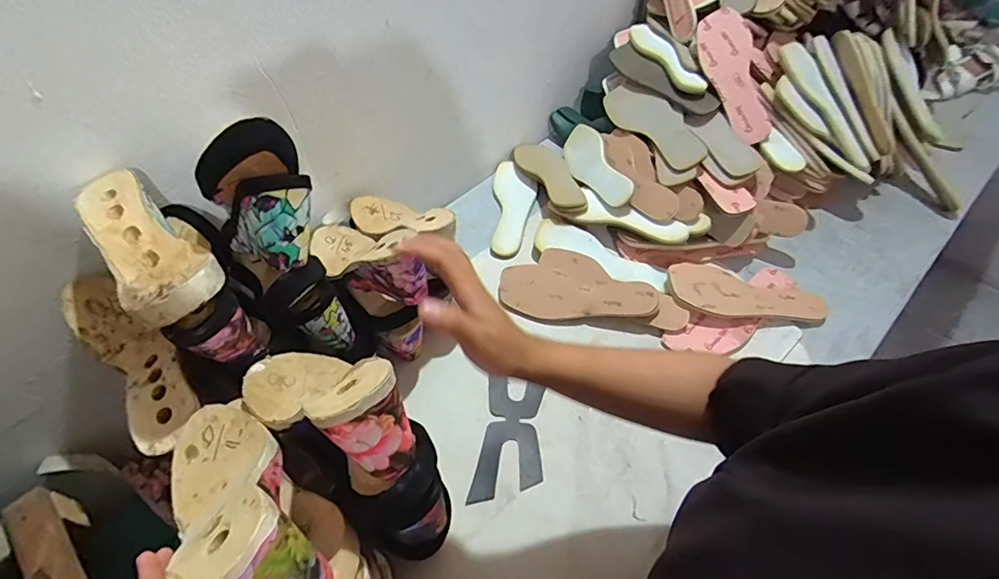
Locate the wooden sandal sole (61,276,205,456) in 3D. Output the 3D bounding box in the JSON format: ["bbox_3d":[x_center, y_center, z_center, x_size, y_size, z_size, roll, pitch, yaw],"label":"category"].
[{"bbox_3d":[-0.379,0.072,0.509,0.250,0.039,0.074,37,63,26],"label":"wooden sandal sole"}]

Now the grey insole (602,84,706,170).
[{"bbox_3d":[0.270,-0.287,0.837,0.074,0.015,0.220,-47,62,15],"label":"grey insole"}]

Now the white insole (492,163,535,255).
[{"bbox_3d":[0.028,-0.159,0.914,0.074,0.013,0.235,-1,54,3],"label":"white insole"}]

